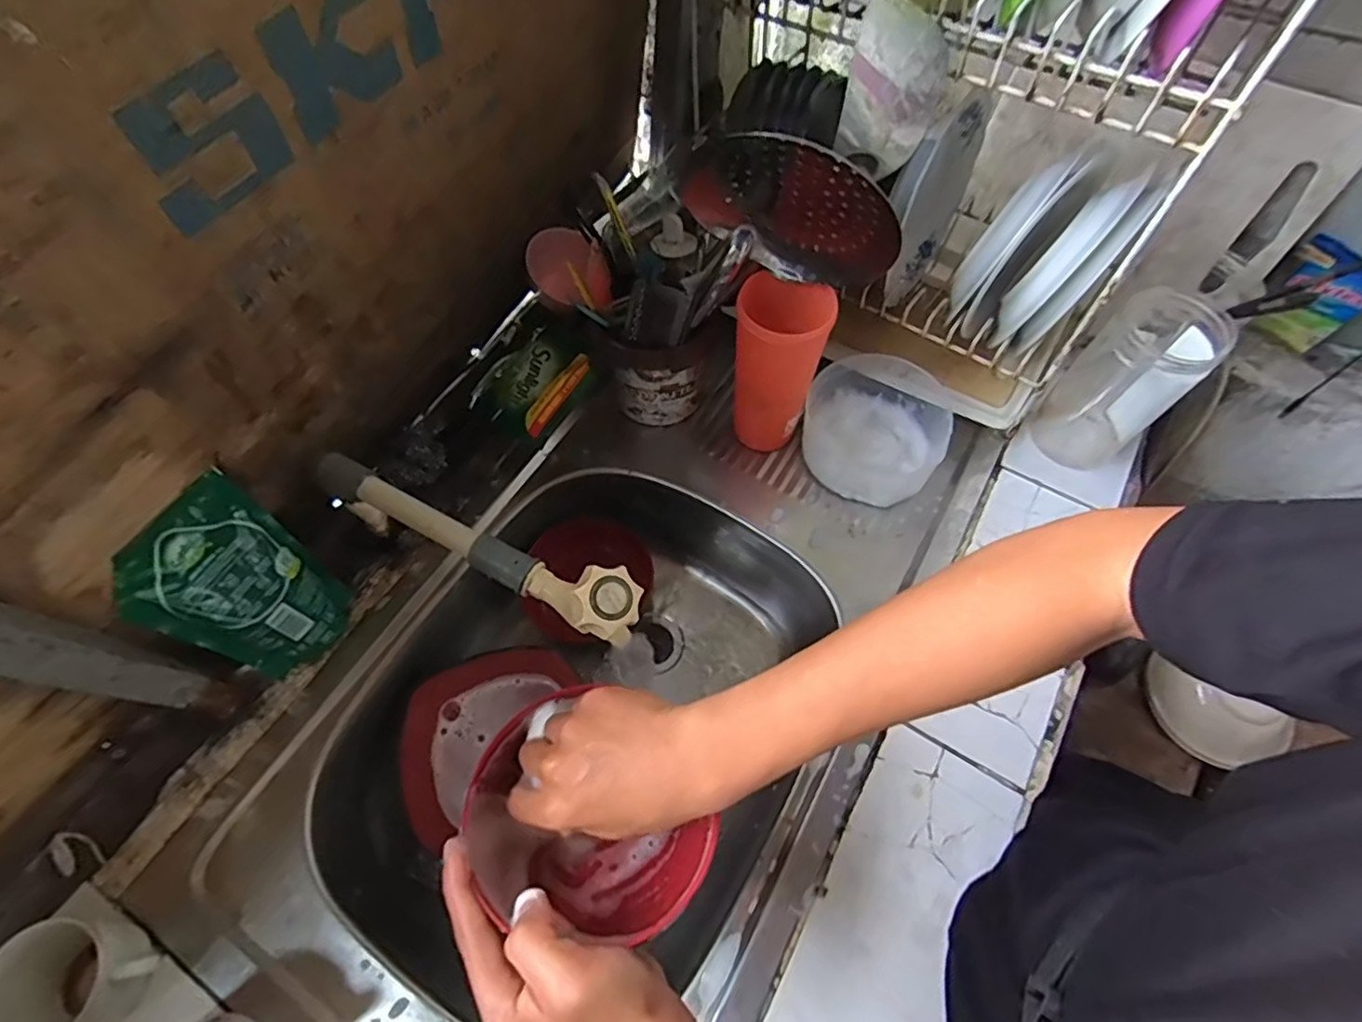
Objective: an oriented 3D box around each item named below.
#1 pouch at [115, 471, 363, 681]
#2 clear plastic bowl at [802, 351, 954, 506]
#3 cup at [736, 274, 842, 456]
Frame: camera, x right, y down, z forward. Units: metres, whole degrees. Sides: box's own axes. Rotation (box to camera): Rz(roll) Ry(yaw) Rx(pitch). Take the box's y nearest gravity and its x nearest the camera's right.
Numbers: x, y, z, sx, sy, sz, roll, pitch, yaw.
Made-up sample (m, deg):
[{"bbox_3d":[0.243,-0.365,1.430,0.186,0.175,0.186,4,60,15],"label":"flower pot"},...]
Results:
[{"bbox_3d":[-0.364,0.062,0.508,0.045,0.183,0.108,14,57,33],"label":"pouch"},{"bbox_3d":[0.203,-0.092,0.645,0.137,0.081,0.153,22,63,12],"label":"clear plastic bowl"},{"bbox_3d":[0.091,-0.136,0.594,0.076,0.171,0.071,0,61,0],"label":"cup"}]

